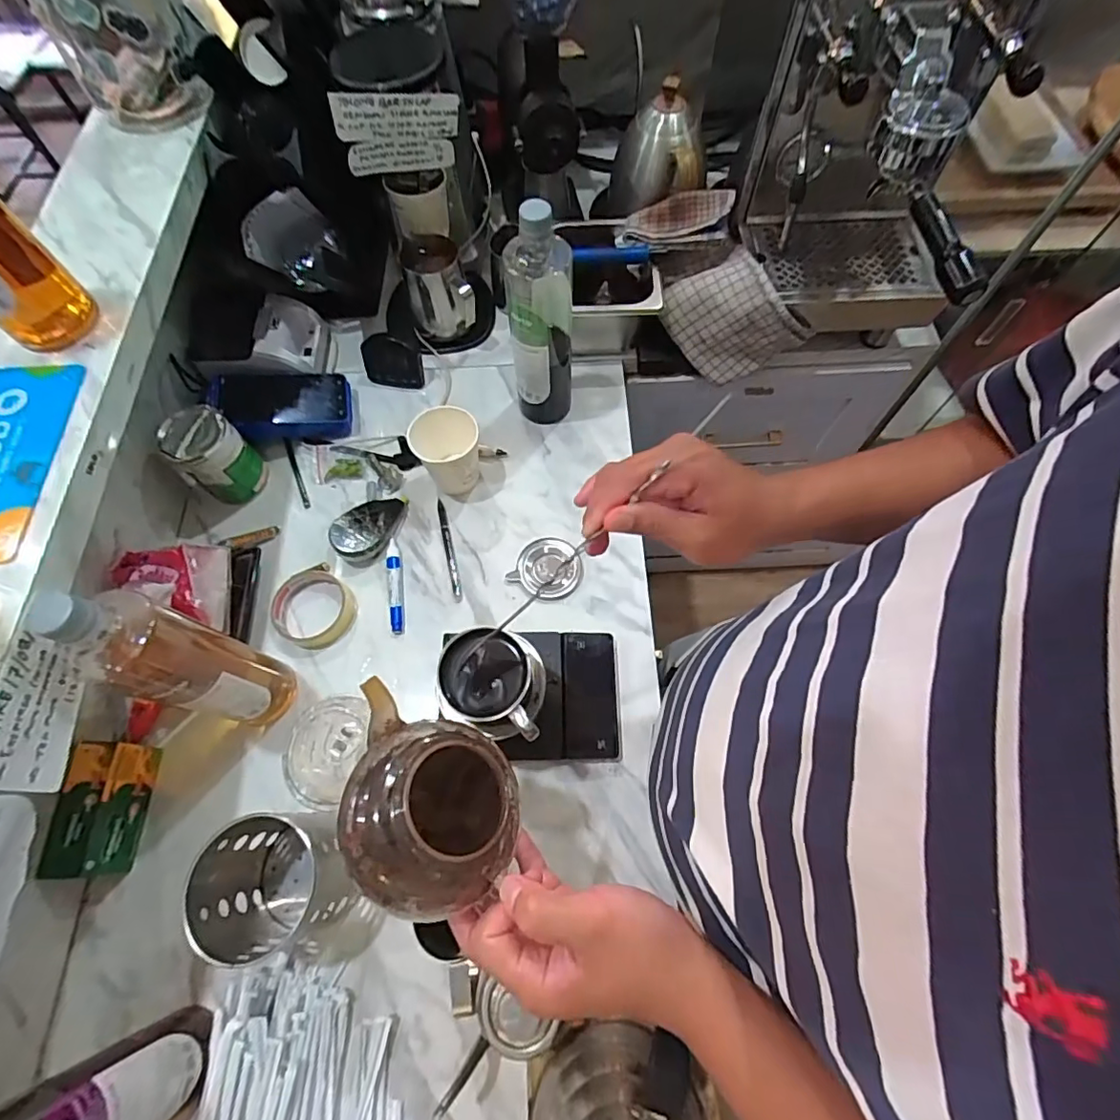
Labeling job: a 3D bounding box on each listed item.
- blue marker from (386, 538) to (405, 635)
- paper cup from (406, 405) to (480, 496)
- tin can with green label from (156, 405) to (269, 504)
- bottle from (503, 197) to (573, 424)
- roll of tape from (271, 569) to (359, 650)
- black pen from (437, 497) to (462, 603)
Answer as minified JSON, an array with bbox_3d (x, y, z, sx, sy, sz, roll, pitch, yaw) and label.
[{"bbox_3d":[-0.191,0.029,0.640,0.016,0.010,0.114,-8,66,-2],"label":"blue marker"},{"bbox_3d":[-0.129,-0.126,0.656,0.077,0.089,0.070,0,66,1],"label":"paper cup"},{"bbox_3d":[-0.404,-0.122,0.656,0.066,0.109,0.074,36,71,16],"label":"tin can with green label"},{"bbox_3d":[-0.020,-0.267,0.626,0.071,0.267,0.076,-1,66,1],"label":"bottle"},{"bbox_3d":[-0.277,0.055,0.627,0.088,0.019,0.088,0,66,1],"label":"roll of tape"},{"bbox_3d":[-0.134,-0.015,0.662,0.012,0.007,0.133,-13,66,-5],"label":"black pen"}]

